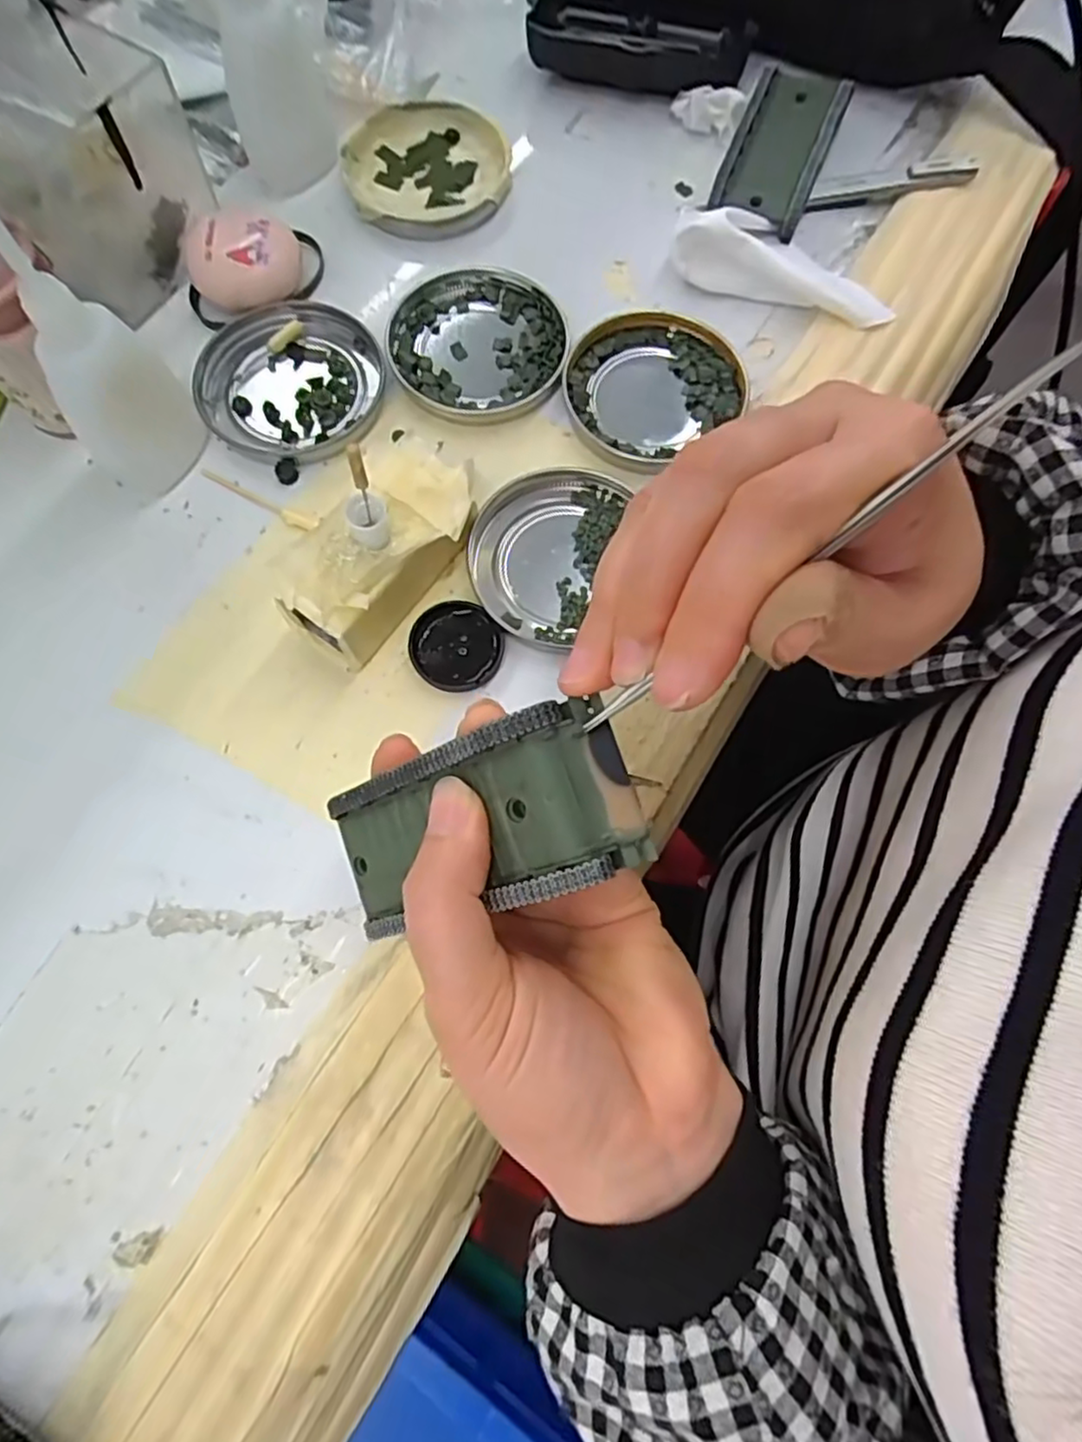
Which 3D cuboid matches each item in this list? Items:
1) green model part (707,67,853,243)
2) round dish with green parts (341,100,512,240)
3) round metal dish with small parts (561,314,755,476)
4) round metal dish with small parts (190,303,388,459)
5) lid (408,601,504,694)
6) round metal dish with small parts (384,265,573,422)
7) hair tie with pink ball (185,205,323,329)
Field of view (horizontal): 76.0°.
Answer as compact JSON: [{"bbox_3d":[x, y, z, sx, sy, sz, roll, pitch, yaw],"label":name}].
[{"bbox_3d":[0.115,-0.278,0.334,0.044,0.024,0.085,21,74,5],"label":"green model part"},{"bbox_3d":[-0.056,-0.271,0.339,0.078,0.010,0.075,0,74,-1],"label":"round dish with green parts"},{"bbox_3d":[0.048,-0.149,0.305,0.078,0.007,0.069,-35,77,-10],"label":"round metal dish with small parts"},{"bbox_3d":[-0.109,-0.149,0.302,0.078,0.009,0.077,0,74,-1],"label":"round metal dish with small parts"},{"bbox_3d":[-0.033,-0.028,0.269,0.035,0.007,0.034,0,74,-1],"label":"lid"},{"bbox_3d":[-0.029,-0.169,0.310,0.077,0.008,0.077,-1,74,-1],"label":"round metal dish with small parts"},{"bbox_3d":[-0.130,-0.207,0.310,0.054,0.023,0.046,-5,74,-2],"label":"hair tie with pink ball"}]

